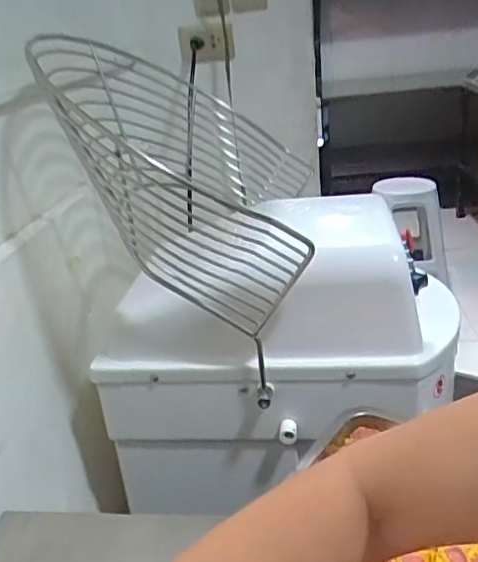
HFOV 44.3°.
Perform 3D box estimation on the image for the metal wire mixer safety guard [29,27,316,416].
[{"bbox_3d":[-0.114,-0.163,0.936,0.514,0.228,0.520,27,27,-6],"label":"metal wire mixer safety guard"}]

